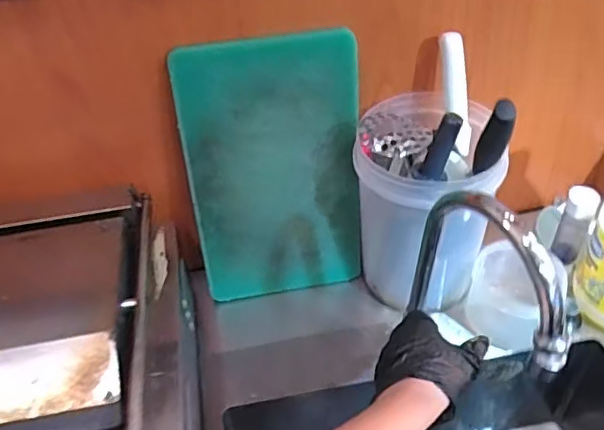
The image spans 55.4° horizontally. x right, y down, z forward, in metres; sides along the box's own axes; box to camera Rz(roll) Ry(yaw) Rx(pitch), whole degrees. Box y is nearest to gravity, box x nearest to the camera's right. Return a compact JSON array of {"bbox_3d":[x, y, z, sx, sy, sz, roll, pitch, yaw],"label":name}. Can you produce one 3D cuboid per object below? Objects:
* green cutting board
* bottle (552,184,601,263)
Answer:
[{"bbox_3d":[-0.029,-0.041,0.675,0.196,0.330,0.012,-7,34,-7],"label":"green cutting board"},{"bbox_3d":[0.325,0.015,0.687,0.034,0.099,0.030,22,47,27],"label":"bottle"}]

